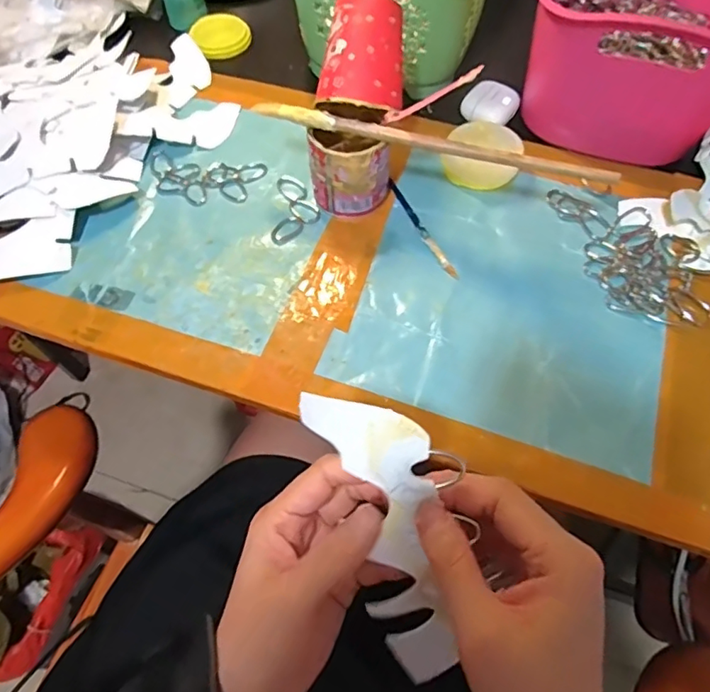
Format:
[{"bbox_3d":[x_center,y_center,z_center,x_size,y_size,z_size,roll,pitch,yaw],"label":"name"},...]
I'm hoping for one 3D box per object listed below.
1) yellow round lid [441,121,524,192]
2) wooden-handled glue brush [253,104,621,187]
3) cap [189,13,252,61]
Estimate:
[{"bbox_3d":[0.112,-0.167,0.477,0.063,0.026,0.062,0,61,1],"label":"yellow round lid"},{"bbox_3d":[0.054,-0.148,0.395,0.262,0.010,0.009,14,62,9],"label":"wooden-handled glue brush"},{"bbox_3d":[-0.142,-0.331,0.581,0.060,0.012,0.060,0,61,1],"label":"cap"}]

